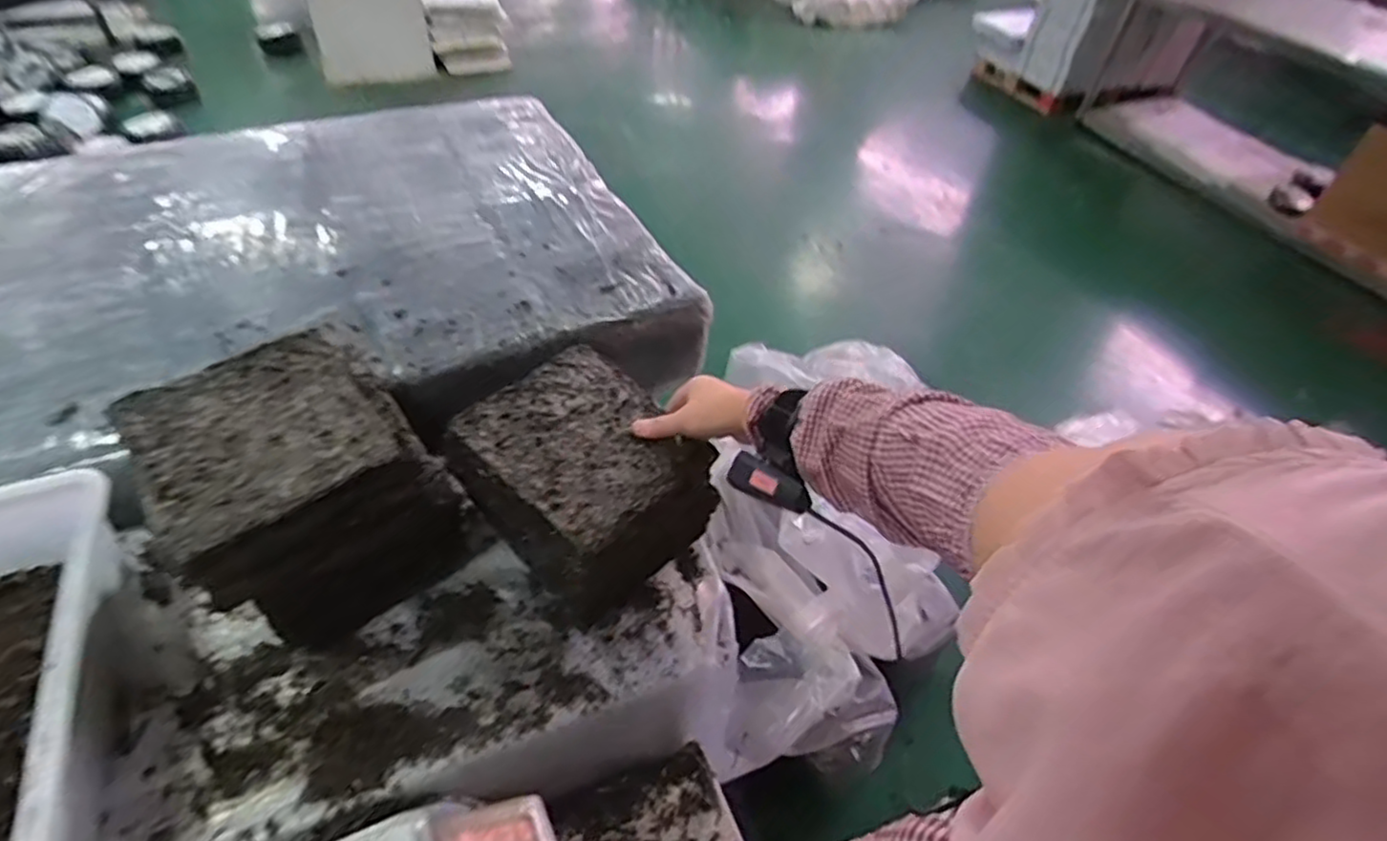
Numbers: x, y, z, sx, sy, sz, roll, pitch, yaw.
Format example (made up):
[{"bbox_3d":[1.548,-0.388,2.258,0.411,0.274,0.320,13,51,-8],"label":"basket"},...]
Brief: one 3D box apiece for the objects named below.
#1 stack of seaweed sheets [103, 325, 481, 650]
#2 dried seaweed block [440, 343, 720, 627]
[{"bbox_3d":[-0.356,0.064,0.654,0.208,0.181,0.200,-31,57,-29],"label":"stack of seaweed sheets"},{"bbox_3d":[-0.108,0.061,0.702,0.193,0.144,0.184,34,53,26],"label":"dried seaweed block"}]

